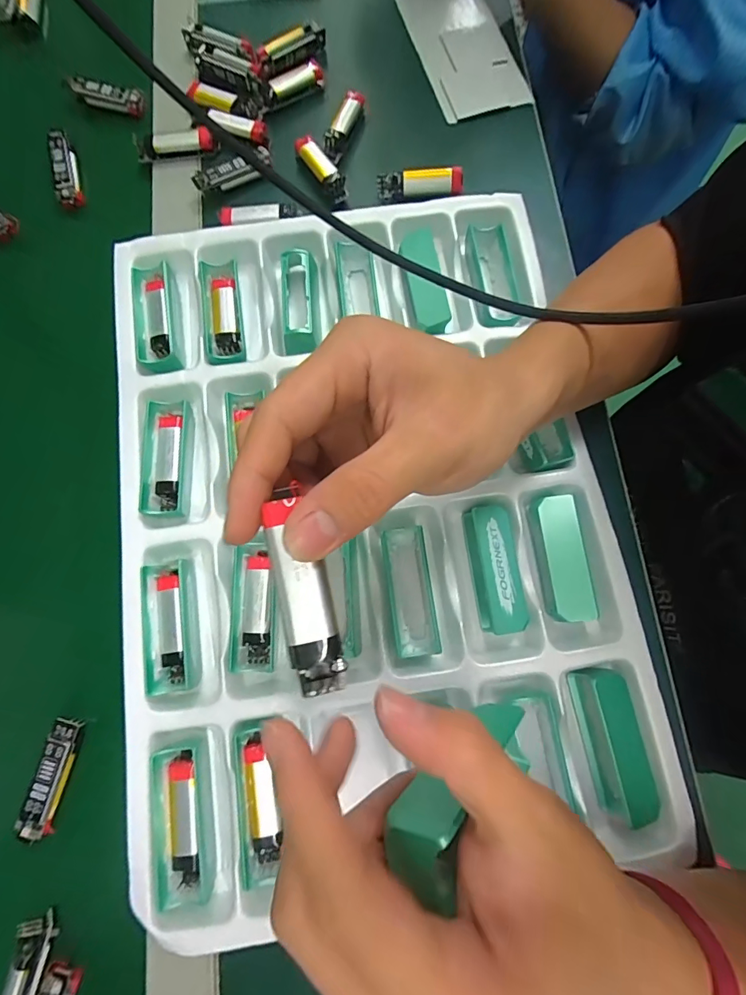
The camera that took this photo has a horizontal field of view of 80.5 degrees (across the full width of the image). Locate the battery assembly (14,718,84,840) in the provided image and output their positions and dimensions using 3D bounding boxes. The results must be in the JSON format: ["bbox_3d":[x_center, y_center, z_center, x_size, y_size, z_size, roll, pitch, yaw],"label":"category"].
[{"bbox_3d":[-0.198,0.173,0.271,0.019,0.010,0.067,17,77,4],"label":"battery assembly"}]

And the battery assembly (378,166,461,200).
[{"bbox_3d":[0.039,-0.259,0.362,0.069,0.022,0.012,3,77,1],"label":"battery assembly"}]

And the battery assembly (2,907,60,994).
[{"bbox_3d":[-0.200,0.278,0.250,0.021,0.015,0.064,10,77,2],"label":"battery assembly"}]

